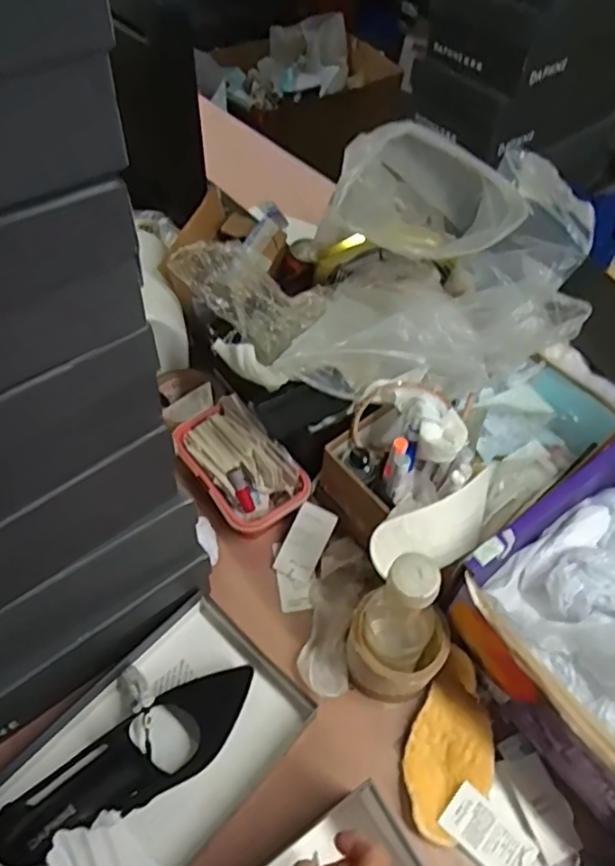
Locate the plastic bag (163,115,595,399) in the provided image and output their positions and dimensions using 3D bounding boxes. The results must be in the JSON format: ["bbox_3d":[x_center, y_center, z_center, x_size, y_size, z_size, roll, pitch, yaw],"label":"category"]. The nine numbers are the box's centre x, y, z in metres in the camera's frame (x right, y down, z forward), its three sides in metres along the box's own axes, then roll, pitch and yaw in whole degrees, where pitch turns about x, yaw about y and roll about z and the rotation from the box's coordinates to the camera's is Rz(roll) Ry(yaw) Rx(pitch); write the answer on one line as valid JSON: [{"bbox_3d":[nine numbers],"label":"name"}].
[{"bbox_3d":[0.085,-0.187,0.650,0.395,0.226,0.252,-13,55,-12],"label":"plastic bag"}]

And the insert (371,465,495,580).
[{"bbox_3d":[0.124,0.088,0.575,0.137,0.026,0.055,-24,96,-26],"label":"insert"}]

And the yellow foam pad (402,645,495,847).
[{"bbox_3d":[0.134,0.284,0.561,0.074,0.028,0.152,18,55,10],"label":"yellow foam pad"}]

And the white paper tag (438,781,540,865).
[{"bbox_3d":[0.157,0.349,0.530,0.079,0.005,0.042,39,74,15],"label":"white paper tag"}]

